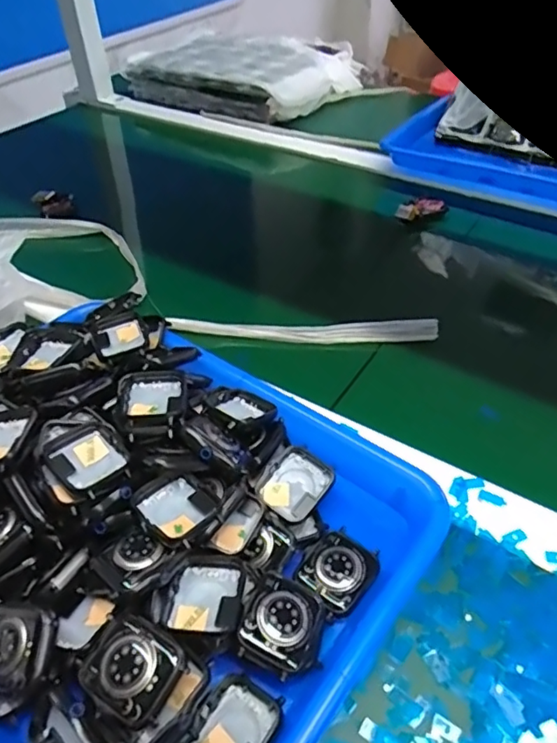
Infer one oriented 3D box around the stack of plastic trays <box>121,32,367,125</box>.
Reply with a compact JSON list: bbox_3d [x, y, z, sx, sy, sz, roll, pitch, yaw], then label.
[{"bbox_3d":[-0.059,-0.498,0.908,0.346,0.060,0.259,24,50,25],"label":"stack of plastic trays"}]

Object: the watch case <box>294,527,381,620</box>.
[{"bbox_3d":[0.033,0.108,0.304,0.036,0.006,0.044,30,53,30],"label":"watch case"}]

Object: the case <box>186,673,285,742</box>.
[{"bbox_3d":[-0.022,0.165,0.253,0.037,0.014,0.044,29,52,29],"label":"case"}]

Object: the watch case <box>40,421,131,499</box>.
[{"bbox_3d":[-0.106,0.050,0.310,0.038,0.011,0.046,-34,52,-29],"label":"watch case"}]

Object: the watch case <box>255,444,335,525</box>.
[{"bbox_3d":[0.011,0.068,0.336,0.036,0.009,0.045,31,66,16],"label":"watch case"}]

